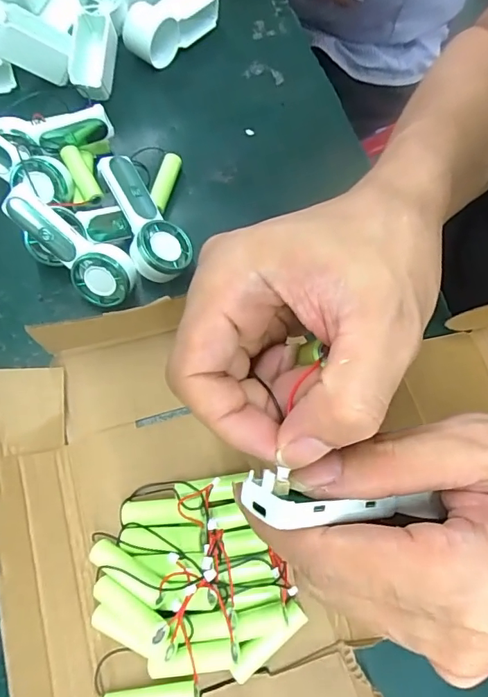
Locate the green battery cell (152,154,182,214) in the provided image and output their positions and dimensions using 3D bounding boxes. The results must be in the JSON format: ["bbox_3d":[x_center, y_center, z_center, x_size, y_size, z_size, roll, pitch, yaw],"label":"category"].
[{"bbox_3d":[-0.060,-0.127,0.372,0.012,0.011,0.049,16,70,4],"label":"green battery cell"}]

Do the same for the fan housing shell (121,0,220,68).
[{"bbox_3d":[-0.059,-0.274,0.409,0.030,0.036,0.090,43,74,12],"label":"fan housing shell"}]

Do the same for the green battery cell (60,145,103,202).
[{"bbox_3d":[-0.120,-0.127,0.358,0.015,0.014,0.053,-27,83,-11],"label":"green battery cell"}]

